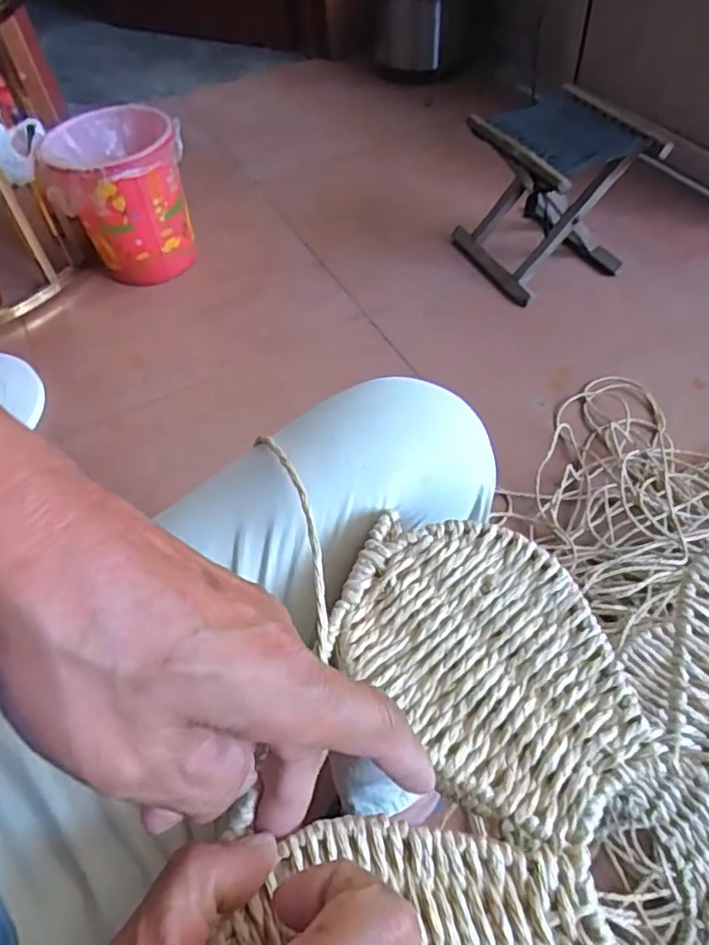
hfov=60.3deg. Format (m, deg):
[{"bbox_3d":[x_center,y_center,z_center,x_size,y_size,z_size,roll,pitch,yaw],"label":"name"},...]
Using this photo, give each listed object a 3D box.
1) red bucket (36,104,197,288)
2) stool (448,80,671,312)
[{"bbox_3d":[-0.451,-0.533,1.226,0.241,0.277,0.241,-3,53,3],"label":"red bucket"},{"bbox_3d":[0.361,-0.507,1.132,0.244,0.250,0.255,-21,54,-10],"label":"stool"}]

